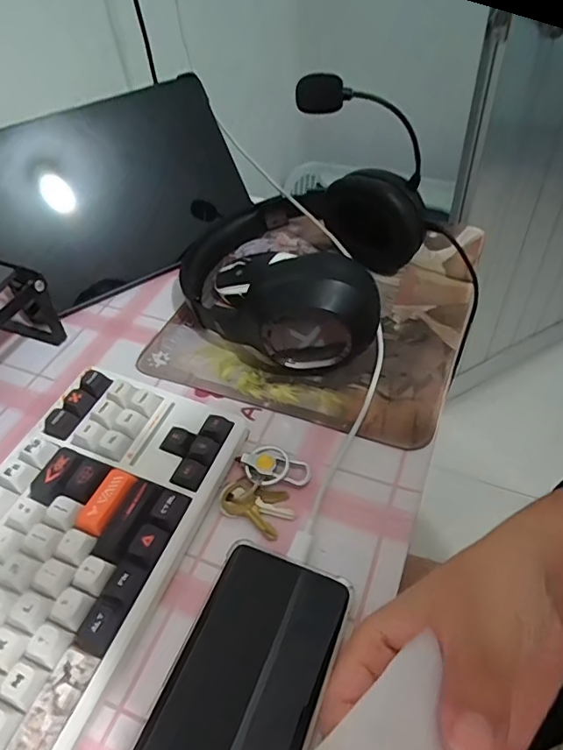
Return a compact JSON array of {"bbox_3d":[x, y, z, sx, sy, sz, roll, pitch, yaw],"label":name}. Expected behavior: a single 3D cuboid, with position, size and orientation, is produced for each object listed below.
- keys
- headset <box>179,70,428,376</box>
[{"bbox_3d":[-0.010,0.072,0.328,0.047,0.010,0.055,21,52,21],"label":"keys"},{"bbox_3d":[0.010,-0.123,0.392,0.173,0.176,0.171,-2,48,2],"label":"headset"}]

